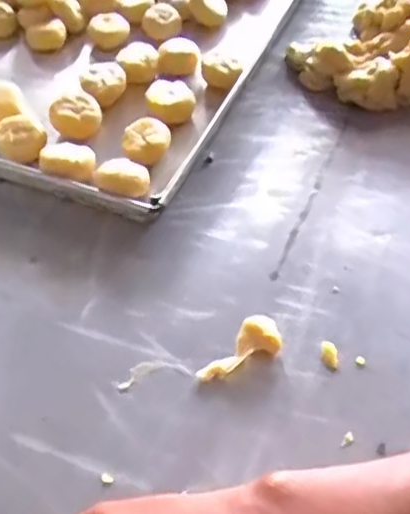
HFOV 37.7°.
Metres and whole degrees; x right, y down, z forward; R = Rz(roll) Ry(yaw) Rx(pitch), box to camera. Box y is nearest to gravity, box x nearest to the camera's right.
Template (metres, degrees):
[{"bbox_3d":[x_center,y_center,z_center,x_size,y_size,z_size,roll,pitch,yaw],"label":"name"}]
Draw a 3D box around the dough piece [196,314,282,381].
[{"bbox_3d":[0.022,0.060,0.374,0.057,0.009,0.025,-38,57,-8],"label":"dough piece"}]

